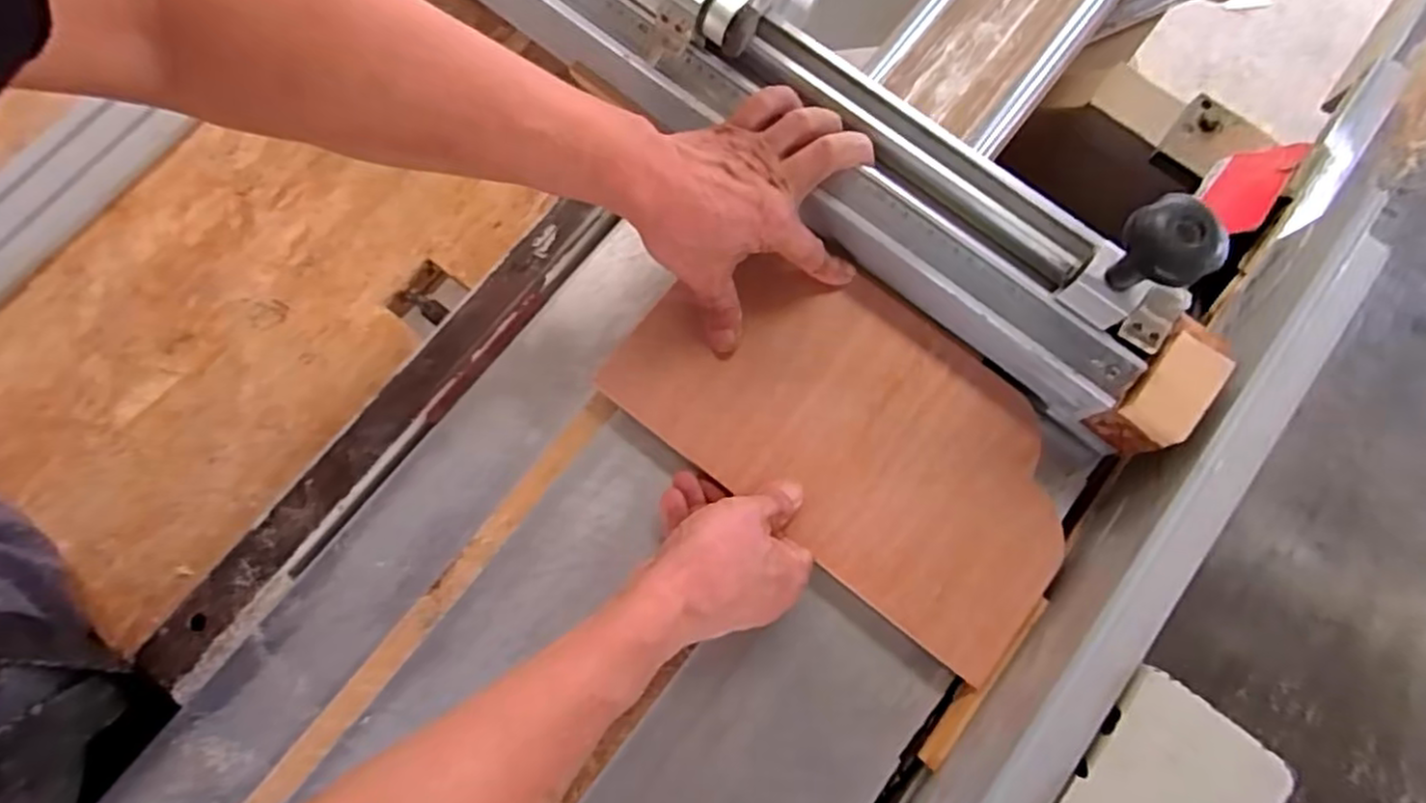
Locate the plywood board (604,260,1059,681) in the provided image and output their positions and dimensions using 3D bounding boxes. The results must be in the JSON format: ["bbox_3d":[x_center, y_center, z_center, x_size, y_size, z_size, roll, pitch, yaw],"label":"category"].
[{"bbox_3d":[0.095,0.016,0.465,0.308,0.013,0.174,38,79,8],"label":"plywood board"}]

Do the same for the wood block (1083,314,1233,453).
[{"bbox_3d":[0.288,-0.010,0.445,0.040,0.056,0.079,41,82,8],"label":"wood block"}]

